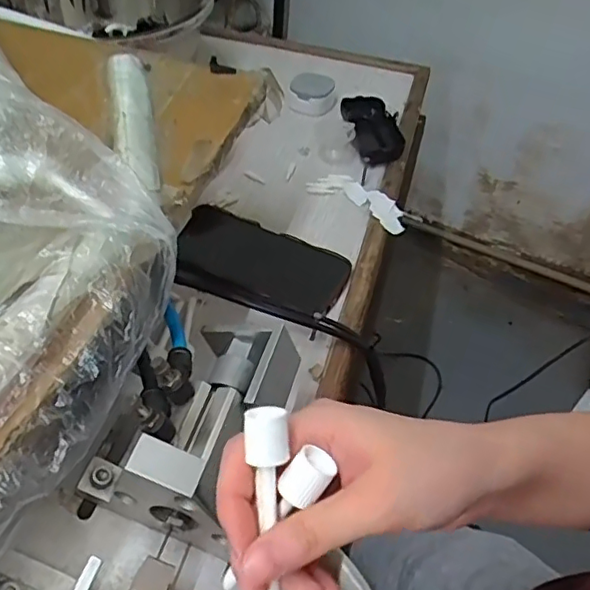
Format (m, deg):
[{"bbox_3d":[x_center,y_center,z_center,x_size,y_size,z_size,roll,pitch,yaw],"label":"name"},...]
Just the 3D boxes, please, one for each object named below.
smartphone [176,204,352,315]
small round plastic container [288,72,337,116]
[{"bbox_3d":[-0.031,-0.035,0.530,0.157,0.014,0.084,24,46,11],"label":"smartphone"},{"bbox_3d":[0.021,-0.247,0.715,0.055,0.024,0.051,3,48,-3],"label":"small round plastic container"}]

